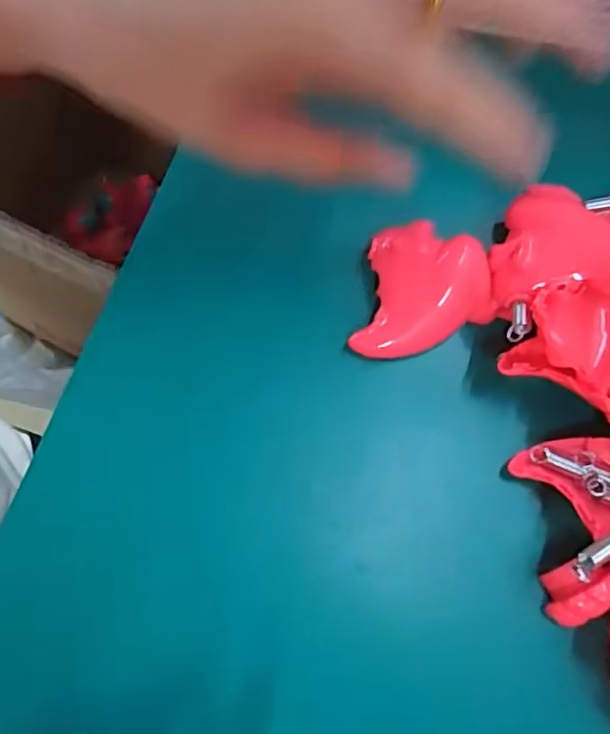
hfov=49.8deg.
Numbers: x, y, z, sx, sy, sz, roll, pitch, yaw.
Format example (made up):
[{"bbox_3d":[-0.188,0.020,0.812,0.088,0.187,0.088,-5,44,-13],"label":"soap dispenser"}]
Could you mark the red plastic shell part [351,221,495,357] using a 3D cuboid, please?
[{"bbox_3d":[0.045,-0.034,0.272,0.059,0.022,0.049,-16,75,-11],"label":"red plastic shell part"}]

